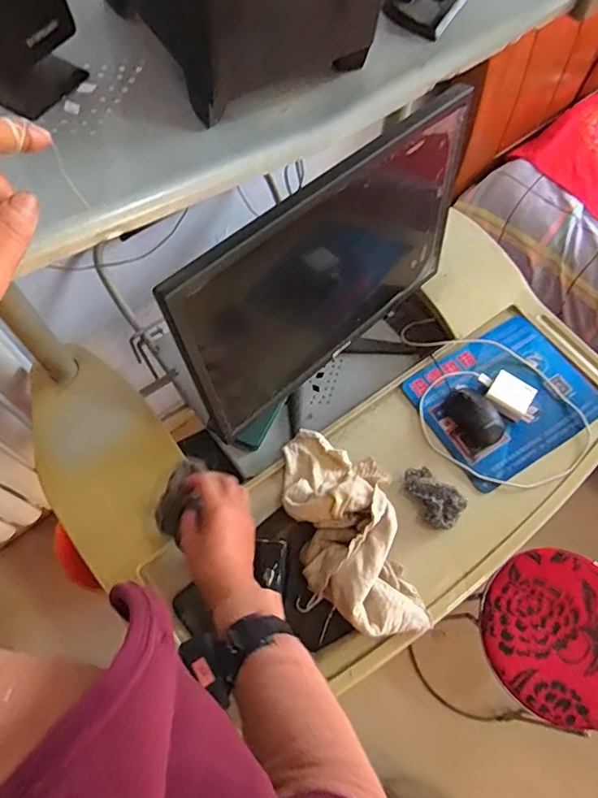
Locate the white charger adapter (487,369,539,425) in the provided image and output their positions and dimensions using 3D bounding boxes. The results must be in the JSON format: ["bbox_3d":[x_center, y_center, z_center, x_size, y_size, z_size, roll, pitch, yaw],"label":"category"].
[{"bbox_3d":[0.322,0.000,0.777,0.077,0.034,0.057,36,69,14],"label":"white charger adapter"}]

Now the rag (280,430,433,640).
[{"bbox_3d":[0.062,0.164,0.684,0.146,0.061,0.291,-12,66,-7],"label":"rag"}]

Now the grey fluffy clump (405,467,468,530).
[{"bbox_3d":[0.185,0.134,0.719,0.062,0.038,0.091,-42,73,-19],"label":"grey fluffy clump"}]

